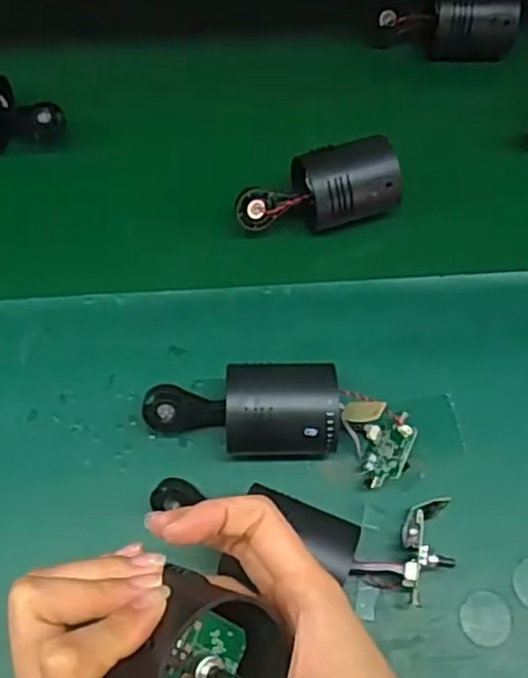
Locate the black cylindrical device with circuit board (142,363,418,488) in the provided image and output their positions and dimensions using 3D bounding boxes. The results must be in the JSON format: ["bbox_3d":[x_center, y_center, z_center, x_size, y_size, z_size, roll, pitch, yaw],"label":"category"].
[{"bbox_3d":[0.010,0.046,0.418,0.157,0.053,0.056,9,64,4],"label":"black cylindrical device with circuit board"}]

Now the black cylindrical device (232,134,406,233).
[{"bbox_3d":[0.047,-0.102,0.506,0.116,0.062,0.048,-10,65,-6],"label":"black cylindrical device"}]

